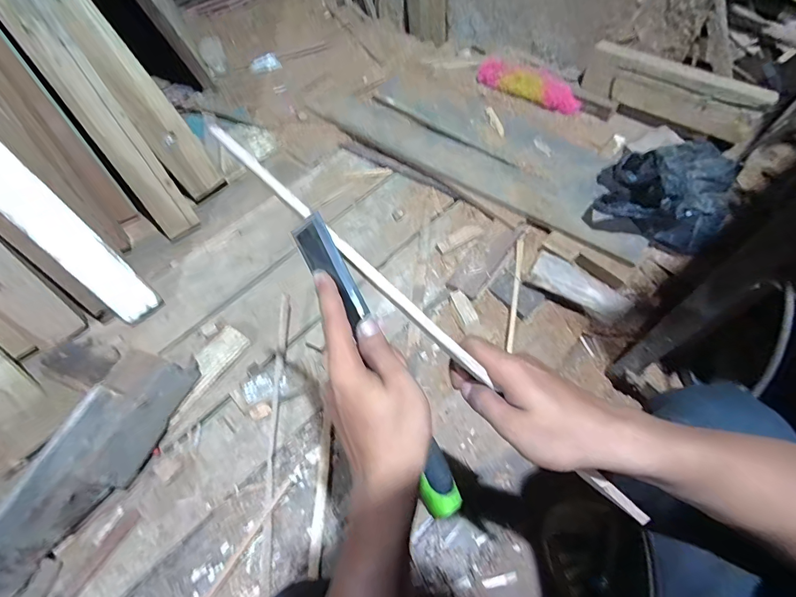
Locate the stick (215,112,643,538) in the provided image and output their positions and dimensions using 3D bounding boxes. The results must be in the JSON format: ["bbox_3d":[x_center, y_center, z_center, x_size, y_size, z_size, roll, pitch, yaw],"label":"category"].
[{"bbox_3d":[0.017,0.015,0.319,0.447,0.013,0.014,43,67,3],"label":"stick"}]

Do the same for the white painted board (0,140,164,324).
[{"bbox_3d":[-0.661,-0.149,0.773,0.017,0.501,0.083,18,56,44],"label":"white painted board"}]

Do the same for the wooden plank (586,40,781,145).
[{"bbox_3d":[0.661,-0.510,1.015,0.056,0.126,0.423,-40,64,-21],"label":"wooden plank"}]

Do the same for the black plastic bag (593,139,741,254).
[{"bbox_3d":[0.574,-0.242,0.876,0.261,0.122,0.268,35,65,22],"label":"black plastic bag"}]

